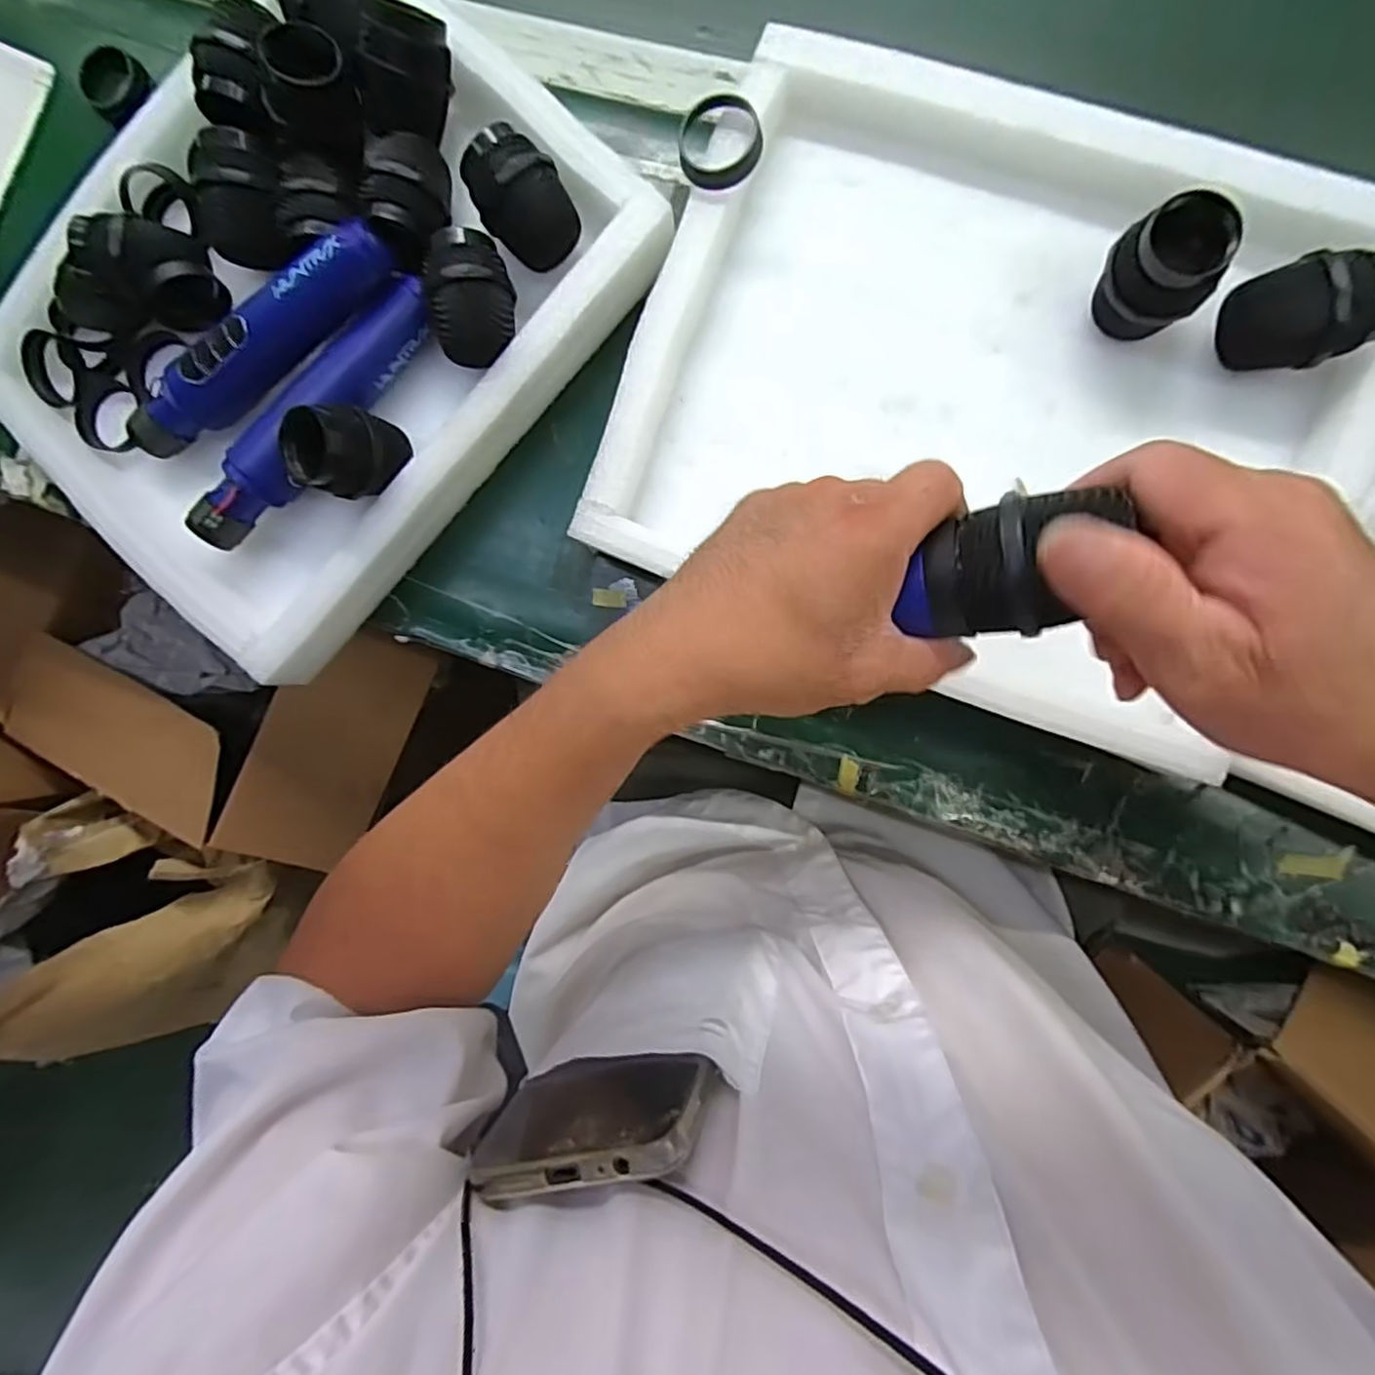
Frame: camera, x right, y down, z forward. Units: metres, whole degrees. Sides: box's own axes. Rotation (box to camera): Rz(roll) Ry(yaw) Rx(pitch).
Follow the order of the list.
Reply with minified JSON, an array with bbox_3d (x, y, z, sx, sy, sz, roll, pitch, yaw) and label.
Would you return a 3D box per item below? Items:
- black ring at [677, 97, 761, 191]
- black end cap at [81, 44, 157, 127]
[{"bbox_3d":[0.018,-0.286,0.353,0.043,0.014,0.047,0,90,7],"label":"black ring"},{"bbox_3d":[-0.389,-0.408,0.452,0.048,0.011,0.043,38,94,6],"label":"black end cap"}]

